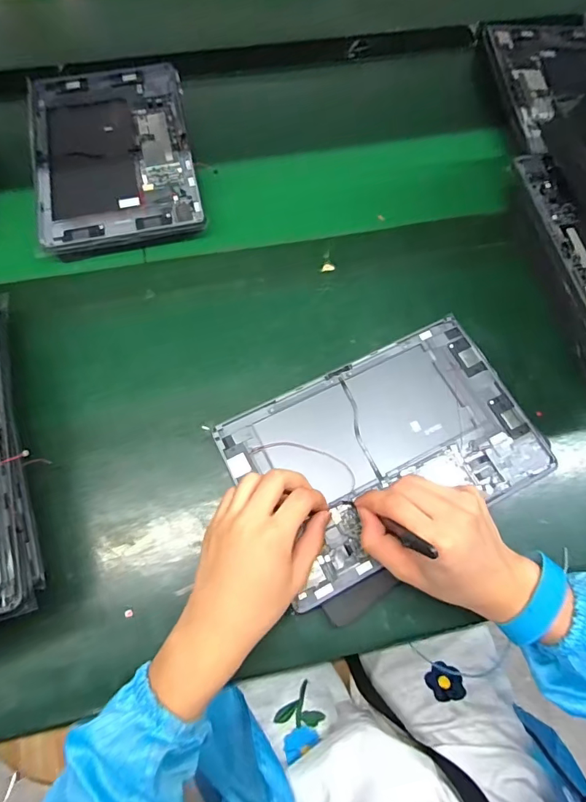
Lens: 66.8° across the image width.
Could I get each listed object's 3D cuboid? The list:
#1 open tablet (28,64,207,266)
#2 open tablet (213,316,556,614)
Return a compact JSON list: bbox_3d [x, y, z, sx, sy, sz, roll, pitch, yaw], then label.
[{"bbox_3d":[-0.203,-0.286,0.502,0.169,0.010,0.279,-12,69,-6],"label":"open tablet"},{"bbox_3d":[0.082,0.040,0.387,0.250,0.012,0.162,-26,71,-11],"label":"open tablet"}]

